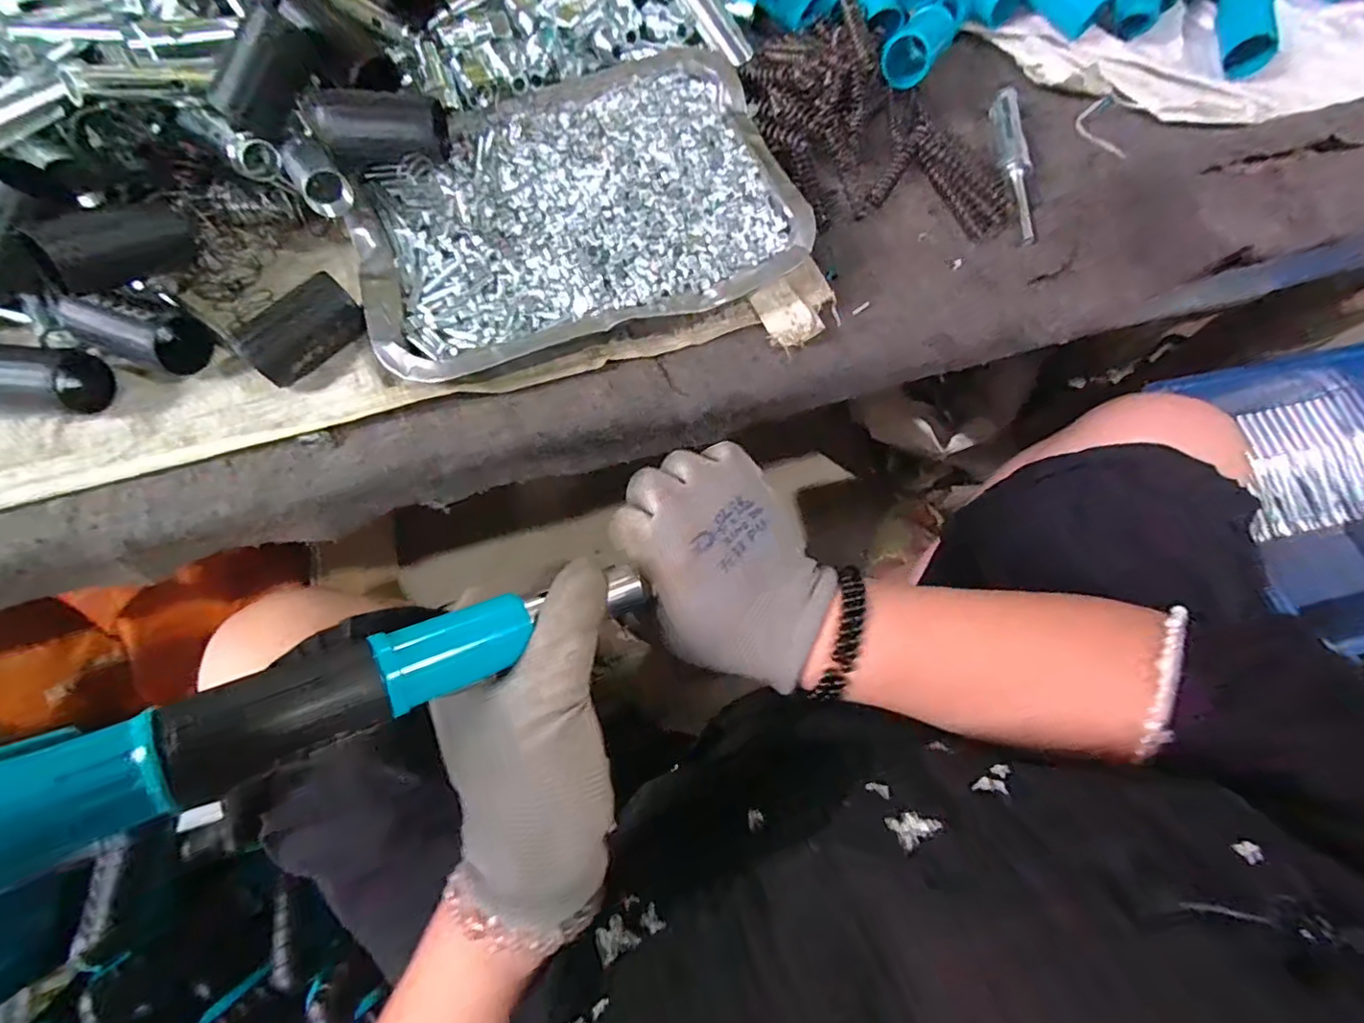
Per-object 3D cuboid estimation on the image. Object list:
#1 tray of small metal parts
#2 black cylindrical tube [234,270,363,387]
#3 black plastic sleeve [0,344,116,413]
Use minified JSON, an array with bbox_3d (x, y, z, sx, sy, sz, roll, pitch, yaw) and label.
[{"bbox_3d":[-0.065,-0.181,0.346,0.248,0.035,0.177,-19,72,-8],"label":"tray of small metal parts"},{"bbox_3d":[-0.204,-0.097,0.314,0.025,0.034,0.060,37,74,11],"label":"black cylindrical tube"},{"bbox_3d":[-0.336,-0.070,0.301,0.068,0.032,0.034,7,70,1],"label":"black plastic sleeve"}]

